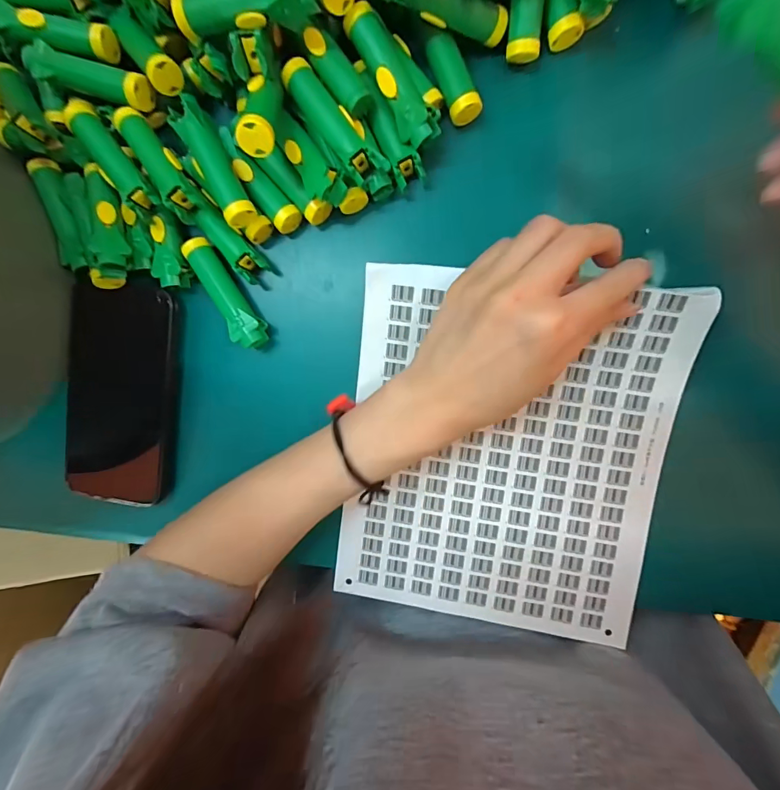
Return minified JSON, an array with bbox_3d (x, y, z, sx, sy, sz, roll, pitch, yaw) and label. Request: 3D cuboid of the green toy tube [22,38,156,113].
[{"bbox_3d":[-0.188,-0.201,0.256,0.080,0.020,0.021,19,97,6],"label":"green toy tube"}]

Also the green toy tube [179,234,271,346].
[{"bbox_3d":[-0.114,-0.071,0.280,0.020,0.016,0.083,-31,90,9],"label":"green toy tube"}]

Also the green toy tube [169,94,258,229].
[{"bbox_3d":[-0.109,-0.145,0.256,0.019,0.024,0.075,-28,91,9],"label":"green toy tube"}]

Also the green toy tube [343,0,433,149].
[{"bbox_3d":[0.002,-0.188,0.239,0.022,0.025,0.076,-29,91,9],"label":"green toy tube"}]

